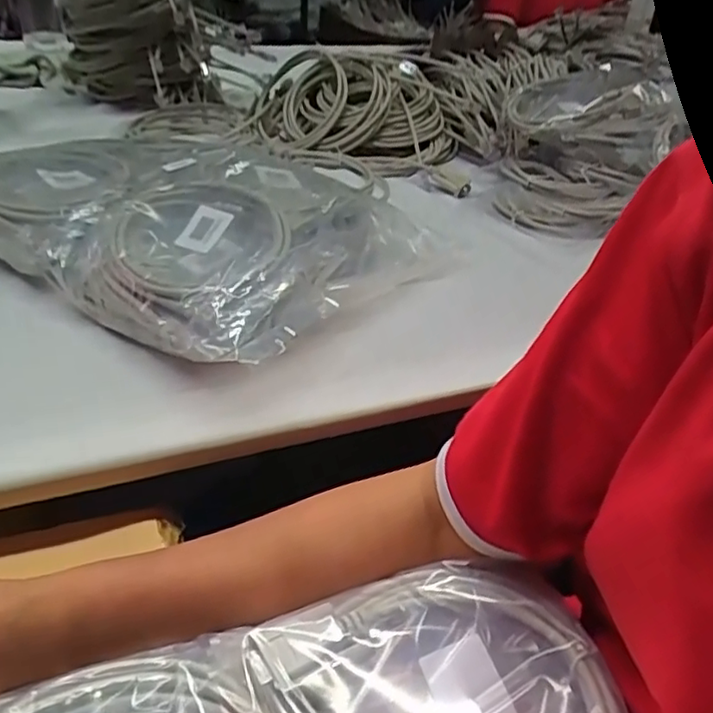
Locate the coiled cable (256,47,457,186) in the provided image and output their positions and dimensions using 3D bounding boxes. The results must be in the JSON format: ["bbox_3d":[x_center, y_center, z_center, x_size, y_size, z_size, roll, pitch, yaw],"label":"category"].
[{"bbox_3d":[0.001,-0.311,0.800,0.255,0.104,0.186,1,36,-6],"label":"coiled cable"}]

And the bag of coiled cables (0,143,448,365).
[{"bbox_3d":[-0.121,-0.113,0.535,0.311,0.079,0.278,25,40,26],"label":"bag of coiled cables"}]

